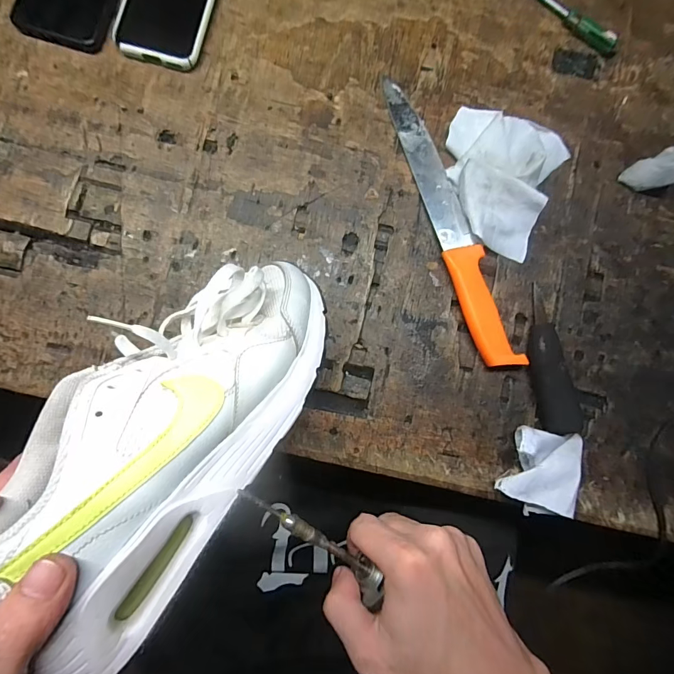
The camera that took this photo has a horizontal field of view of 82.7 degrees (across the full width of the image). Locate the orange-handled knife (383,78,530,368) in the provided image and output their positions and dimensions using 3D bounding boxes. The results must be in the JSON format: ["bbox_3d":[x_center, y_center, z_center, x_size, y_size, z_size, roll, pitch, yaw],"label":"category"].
[{"bbox_3d":[0.103,-0.107,0.352,0.032,0.015,0.282,-18,86,-4],"label":"orange-handled knife"}]

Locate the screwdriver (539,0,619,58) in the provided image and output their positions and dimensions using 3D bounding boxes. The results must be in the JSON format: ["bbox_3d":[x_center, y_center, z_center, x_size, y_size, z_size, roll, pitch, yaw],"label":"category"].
[{"bbox_3d":[0.201,-0.339,0.374,0.184,0.018,0.015,40,84,2],"label":"screwdriver"}]

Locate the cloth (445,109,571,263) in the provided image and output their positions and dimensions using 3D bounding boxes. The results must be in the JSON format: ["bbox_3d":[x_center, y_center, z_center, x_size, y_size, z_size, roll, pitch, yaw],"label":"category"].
[{"bbox_3d":[0.147,-0.150,0.352,0.108,0.026,0.128,25,84,0],"label":"cloth"}]

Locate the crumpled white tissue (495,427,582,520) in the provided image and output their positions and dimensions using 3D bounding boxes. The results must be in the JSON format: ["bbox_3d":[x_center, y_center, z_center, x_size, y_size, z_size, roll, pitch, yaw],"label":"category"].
[{"bbox_3d":[0.173,0.114,0.324,0.065,0.035,0.069,14,84,-1],"label":"crumpled white tissue"}]

